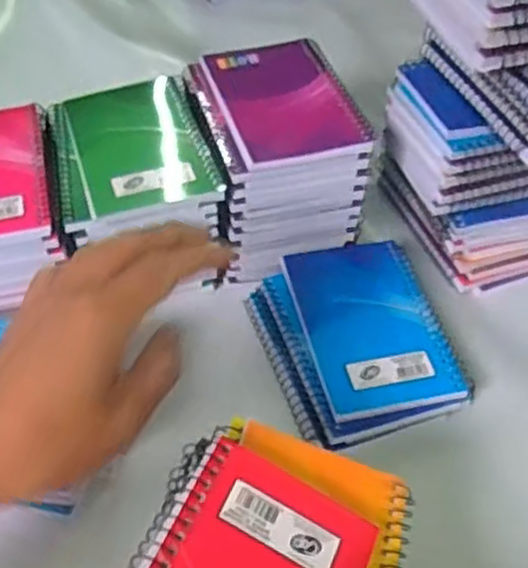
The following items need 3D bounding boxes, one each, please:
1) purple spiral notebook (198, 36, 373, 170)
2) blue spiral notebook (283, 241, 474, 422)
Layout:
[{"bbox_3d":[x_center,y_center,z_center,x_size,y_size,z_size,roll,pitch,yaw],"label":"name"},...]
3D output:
[{"bbox_3d":[0.012,-0.124,0.498,0.084,0.009,0.128,-14,51,-11],"label":"purple spiral notebook"},{"bbox_3d":[0.067,0.024,0.471,0.082,0.009,0.131,-11,47,-8],"label":"blue spiral notebook"}]

